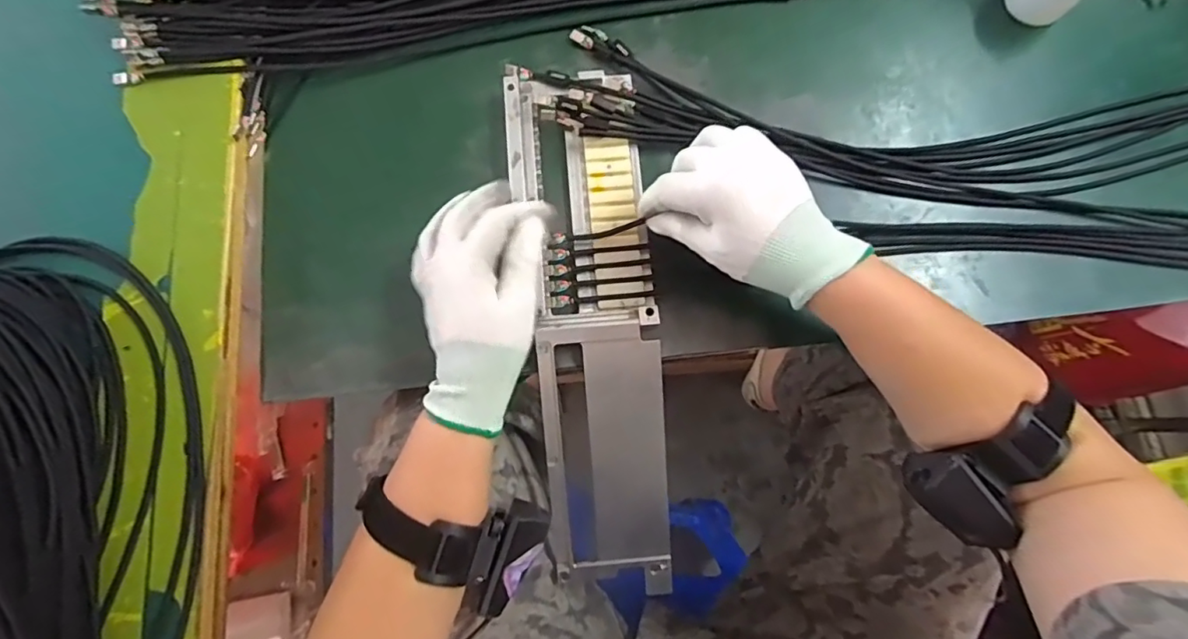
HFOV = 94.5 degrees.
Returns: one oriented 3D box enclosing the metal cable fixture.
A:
[{"bbox_3d":[-0.002,0.009,0.404,0.096,0.042,0.395,-6,90,-1],"label":"metal cable fixture"}]

